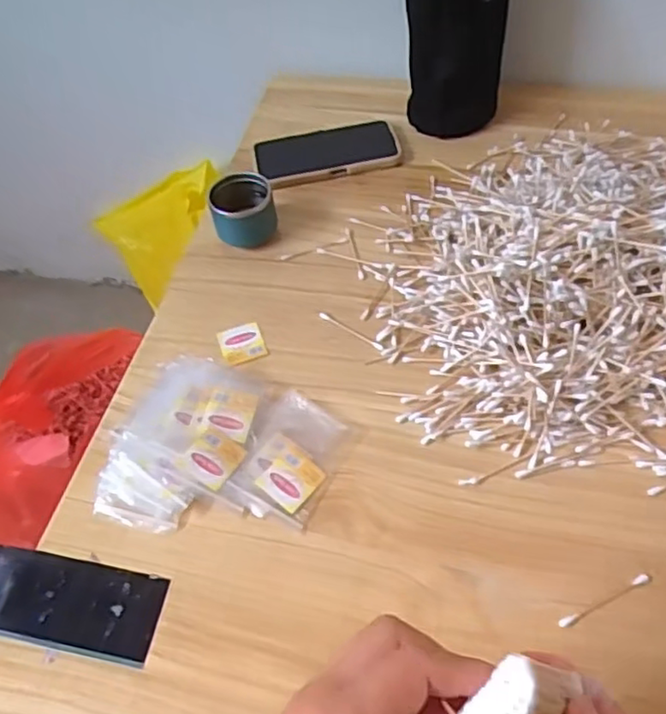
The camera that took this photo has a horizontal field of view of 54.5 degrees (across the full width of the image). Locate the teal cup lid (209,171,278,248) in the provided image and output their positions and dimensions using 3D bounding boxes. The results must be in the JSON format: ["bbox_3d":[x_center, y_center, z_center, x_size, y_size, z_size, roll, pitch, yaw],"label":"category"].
[{"bbox_3d":[-0.090,-0.148,0.650,0.064,0.055,0.059,-10,54,-2],"label":"teal cup lid"}]

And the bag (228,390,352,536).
[{"bbox_3d":[-0.031,0.079,0.511,0.067,0.008,0.103,17,57,17],"label":"bag"}]

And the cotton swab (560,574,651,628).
[{"bbox_3d":[0.182,0.162,0.431,0.073,0.004,0.007,-23,55,-11],"label":"cotton swab"}]

